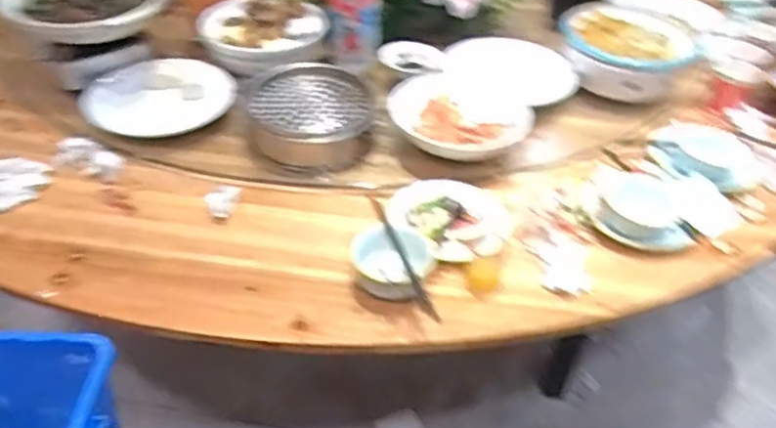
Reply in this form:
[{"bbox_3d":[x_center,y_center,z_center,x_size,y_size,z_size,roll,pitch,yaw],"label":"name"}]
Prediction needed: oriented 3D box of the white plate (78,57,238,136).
[{"bbox_3d":[-0.403,-0.205,1.171,0.228,0.033,0.212,-1,55,1],"label":"white plate"}]

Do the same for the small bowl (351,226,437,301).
[{"bbox_3d":[0.009,0.064,0.906,0.107,0.055,0.110,2,41,-1],"label":"small bowl"}]

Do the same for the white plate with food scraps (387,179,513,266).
[{"bbox_3d":[0.098,0.003,0.988,0.171,0.023,0.172,2,41,-1],"label":"white plate with food scraps"}]

